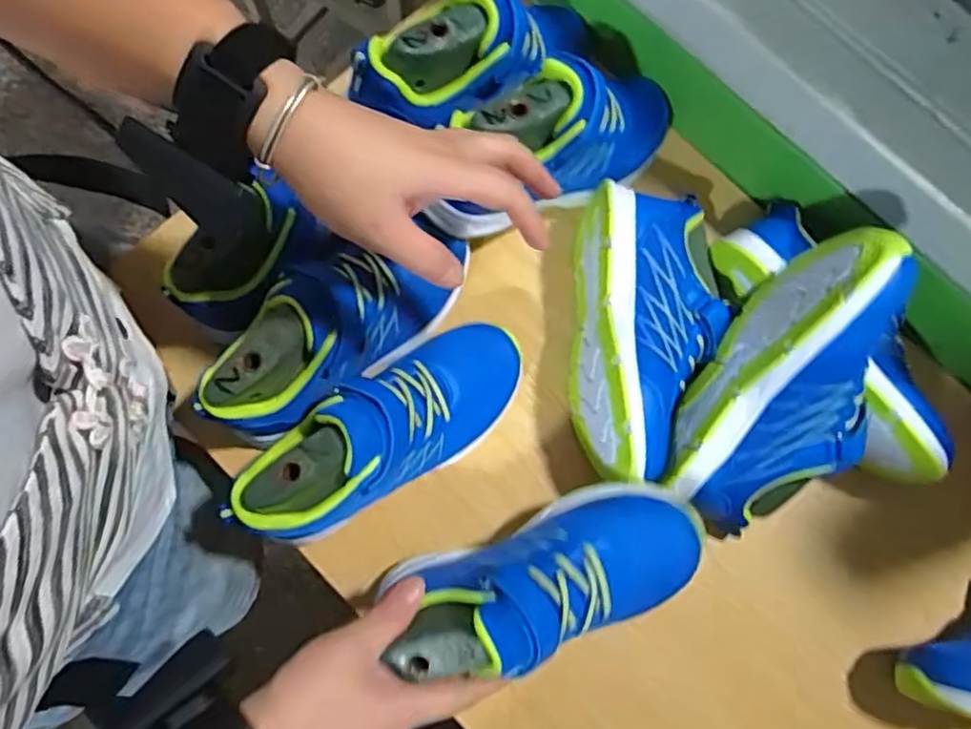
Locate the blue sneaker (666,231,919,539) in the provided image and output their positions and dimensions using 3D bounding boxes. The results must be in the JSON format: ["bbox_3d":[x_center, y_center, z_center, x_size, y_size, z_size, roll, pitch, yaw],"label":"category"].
[{"bbox_3d":[0.205,0.021,0.445,0.100,0.079,0.226,23,113,3],"label":"blue sneaker"}]

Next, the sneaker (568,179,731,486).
[{"bbox_3d":[0.124,-0.027,0.498,0.108,0.085,0.222,1,79,-1],"label":"sneaker"}]

